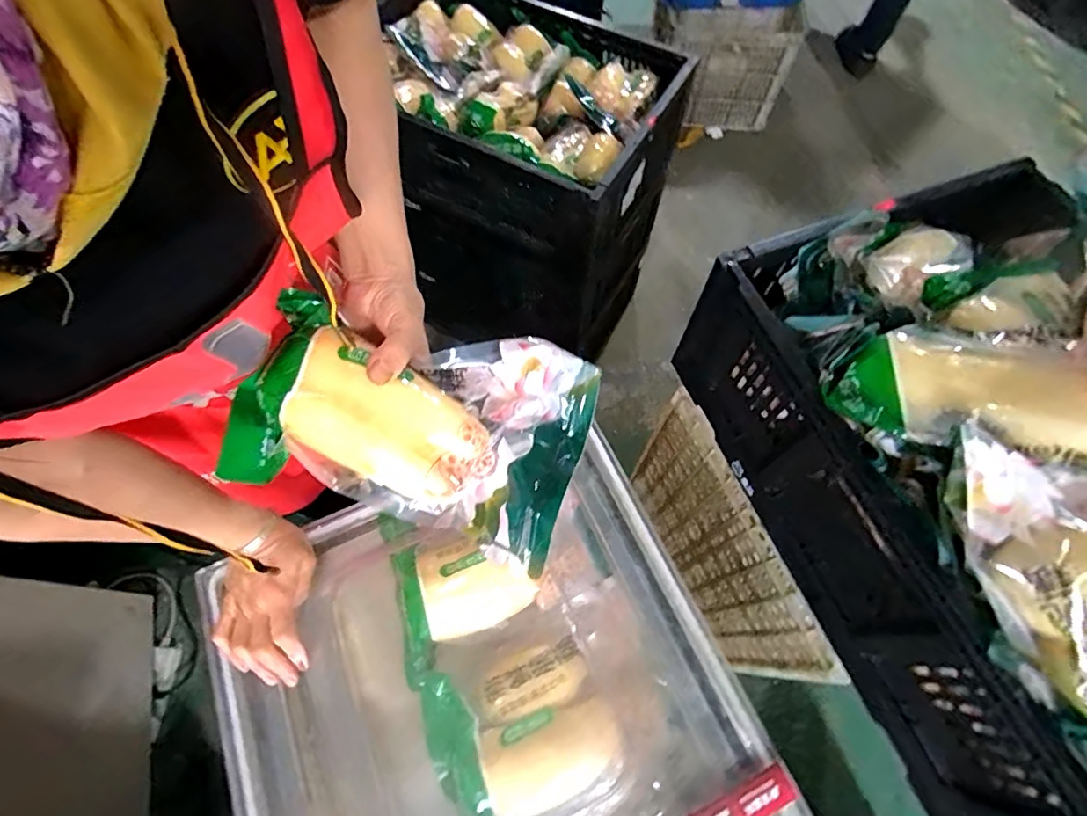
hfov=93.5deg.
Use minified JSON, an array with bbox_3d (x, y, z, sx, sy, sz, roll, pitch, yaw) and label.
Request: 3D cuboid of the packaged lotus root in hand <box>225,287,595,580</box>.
[{"bbox_3d":[-0.094,0.010,0.391,0.246,0.075,0.162,20,74,-6],"label":"packaged lotus root in hand"}]

